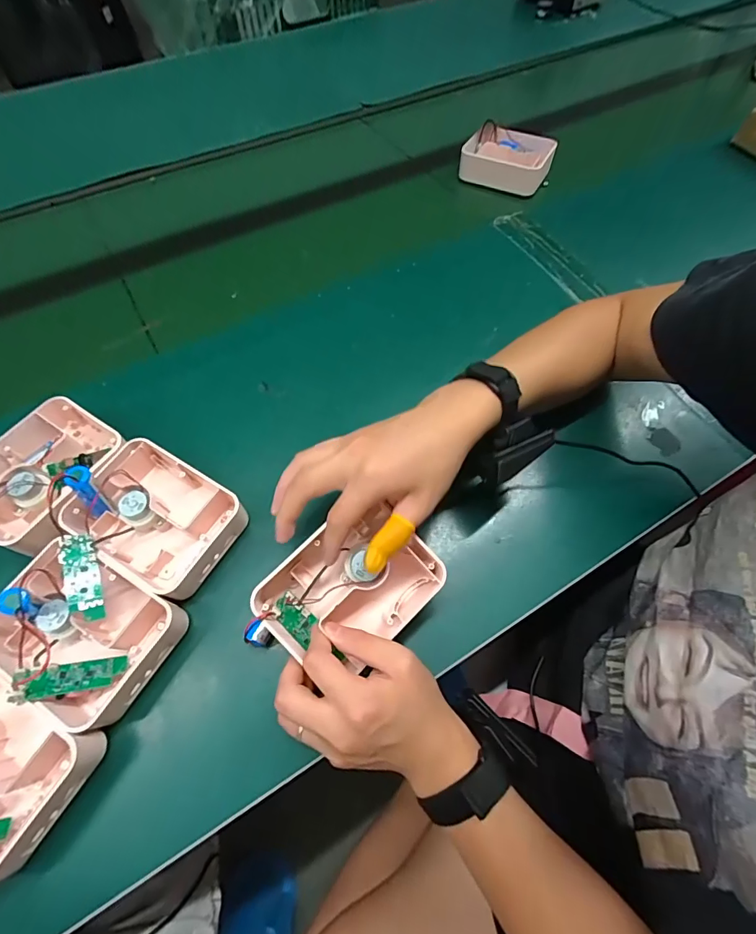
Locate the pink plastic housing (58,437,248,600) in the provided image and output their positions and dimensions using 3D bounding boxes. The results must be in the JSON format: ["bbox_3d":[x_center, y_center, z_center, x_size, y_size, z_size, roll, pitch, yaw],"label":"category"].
[{"bbox_3d":[-0.197,0.045,0.382,0.128,0.045,0.101,27,64,14],"label":"pink plastic housing"}]

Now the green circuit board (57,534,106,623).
[{"bbox_3d":[-0.234,0.087,0.335,0.022,0.004,0.070,-13,75,-26],"label":"green circuit board"}]

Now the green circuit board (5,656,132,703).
[{"bbox_3d":[-0.227,0.155,0.316,0.069,0.010,0.024,6,53,-40],"label":"green circuit board"}]

